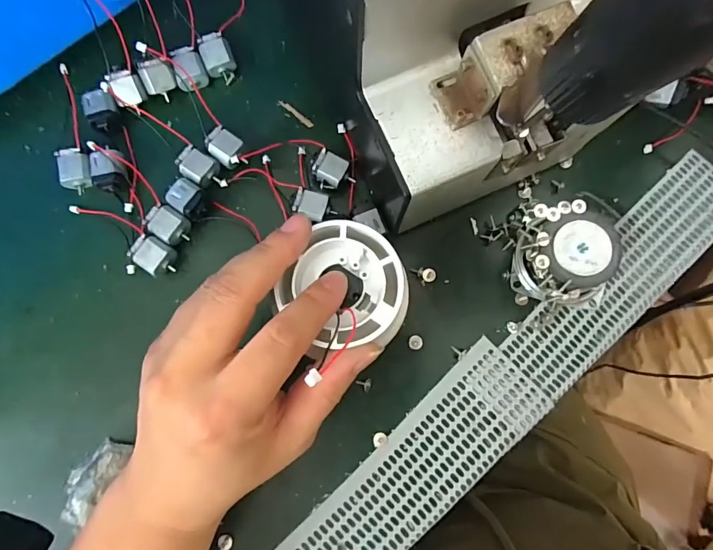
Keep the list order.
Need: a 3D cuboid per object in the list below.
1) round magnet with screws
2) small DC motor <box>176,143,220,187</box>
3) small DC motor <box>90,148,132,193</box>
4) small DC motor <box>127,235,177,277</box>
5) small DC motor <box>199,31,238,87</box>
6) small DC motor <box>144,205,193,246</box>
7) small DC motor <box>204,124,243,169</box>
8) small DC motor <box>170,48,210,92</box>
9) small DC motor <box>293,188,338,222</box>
[{"bbox_3d":[0.123,-0.012,0.250,0.058,0.029,0.054,6,80,4],"label":"round magnet with screws"},{"bbox_3d":[-0.097,-0.066,0.269,0.023,0.014,0.019,36,83,8],"label":"small DC motor"},{"bbox_3d":[-0.152,-0.065,0.268,0.021,0.014,0.023,-11,79,1],"label":"small DC motor"},{"bbox_3d":[-0.122,-0.011,0.262,0.025,0.013,0.020,32,83,8],"label":"small DC motor"},{"bbox_3d":[-0.089,-0.139,0.280,0.019,0.020,0.025,-25,79,-2],"label":"small DC motor"},{"bbox_3d":[-0.114,-0.030,0.264,0.025,0.011,0.020,32,83,8],"label":"small DC motor"},{"bbox_3d":[-0.081,-0.078,0.271,0.025,0.016,0.018,36,83,8],"label":"small DC motor"},{"bbox_3d":[-0.106,-0.131,0.276,0.019,0.014,0.022,-14,79,0],"label":"small DC motor"},{"bbox_3d":[-0.025,-0.041,0.262,0.024,0.010,0.016,20,81,6],"label":"small DC motor"}]

